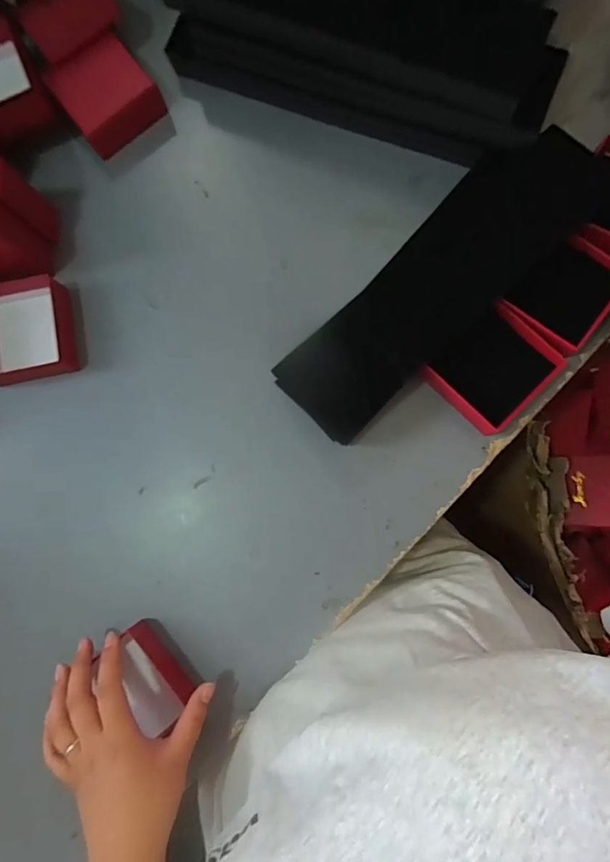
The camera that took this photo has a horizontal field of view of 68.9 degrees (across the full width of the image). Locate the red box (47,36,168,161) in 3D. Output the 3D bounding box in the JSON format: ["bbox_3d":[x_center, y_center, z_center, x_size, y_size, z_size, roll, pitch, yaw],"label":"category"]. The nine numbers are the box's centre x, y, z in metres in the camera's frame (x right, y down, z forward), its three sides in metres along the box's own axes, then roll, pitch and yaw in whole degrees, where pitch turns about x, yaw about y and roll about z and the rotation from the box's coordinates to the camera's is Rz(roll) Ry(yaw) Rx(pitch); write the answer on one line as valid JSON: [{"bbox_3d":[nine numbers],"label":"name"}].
[{"bbox_3d":[-0.199,-0.336,0.448,0.089,0.040,0.083,-37,83,-2],"label":"red box"}]

